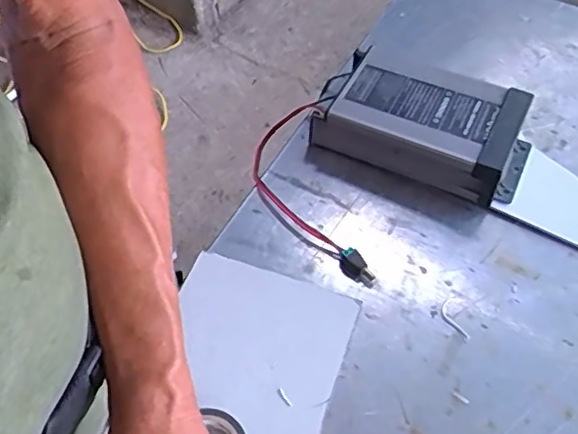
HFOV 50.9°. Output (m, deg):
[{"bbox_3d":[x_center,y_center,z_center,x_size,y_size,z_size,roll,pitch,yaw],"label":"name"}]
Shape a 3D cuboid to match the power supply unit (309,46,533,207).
[{"bbox_3d":[0.129,-0.088,0.572,0.192,0.055,0.113,20,55,12],"label":"power supply unit"}]

